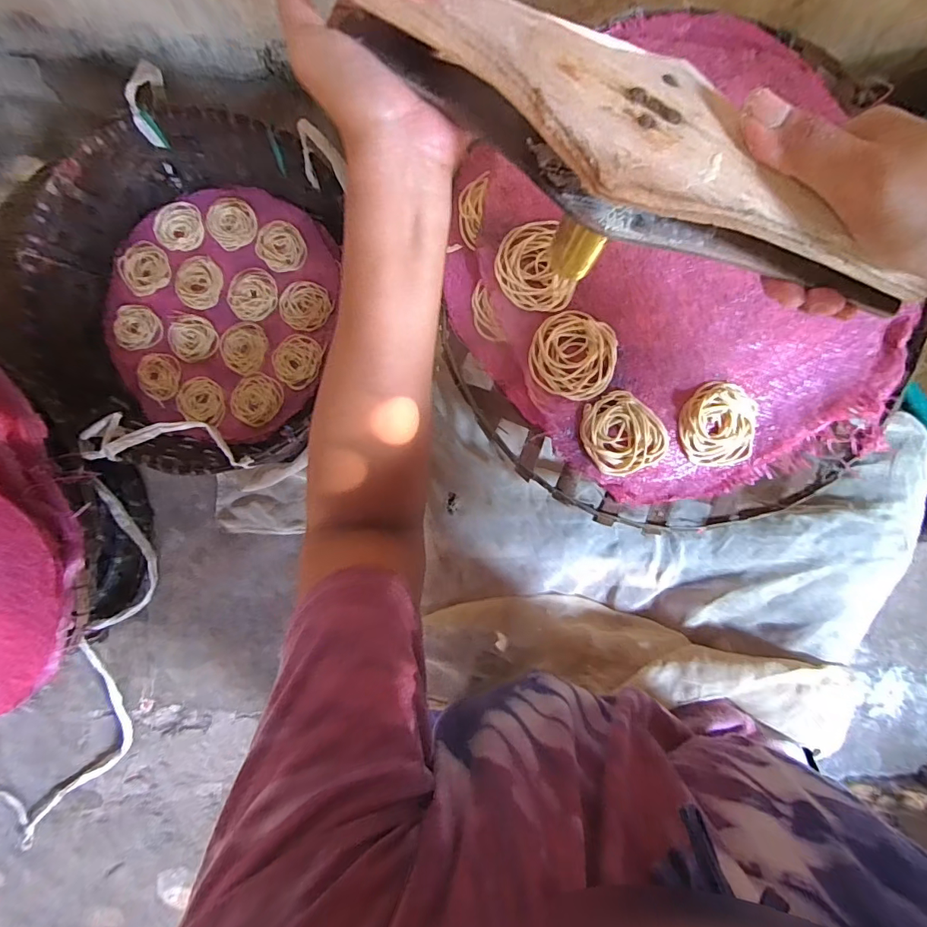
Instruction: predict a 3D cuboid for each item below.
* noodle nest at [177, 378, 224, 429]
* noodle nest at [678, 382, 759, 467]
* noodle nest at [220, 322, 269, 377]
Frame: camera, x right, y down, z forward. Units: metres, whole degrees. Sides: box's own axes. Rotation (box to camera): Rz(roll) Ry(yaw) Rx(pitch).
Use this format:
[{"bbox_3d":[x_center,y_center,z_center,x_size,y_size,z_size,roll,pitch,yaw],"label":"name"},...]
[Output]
[{"bbox_3d":[-0.372,-0.090,0.646,0.078,0.022,0.062,14,92,1],"label":"noodle nest"},{"bbox_3d":[0.211,-0.032,0.377,0.063,0.015,0.067,4,91,2],"label":"noodle nest"},{"bbox_3d":[-0.307,-0.160,0.641,0.067,0.014,0.071,0,91,2],"label":"noodle nest"}]

